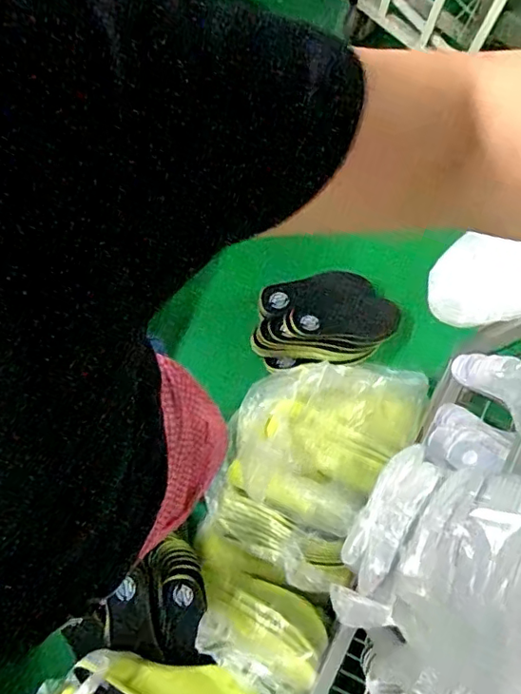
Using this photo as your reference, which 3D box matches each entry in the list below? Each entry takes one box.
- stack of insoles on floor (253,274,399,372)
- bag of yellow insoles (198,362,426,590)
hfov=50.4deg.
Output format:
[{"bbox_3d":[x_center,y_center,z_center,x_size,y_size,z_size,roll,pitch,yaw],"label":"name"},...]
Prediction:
[{"bbox_3d":[0.145,-0.063,1.247,0.326,0.074,0.208,-5,79,-2],"label":"stack of insoles on floor"},{"bbox_3d":[0.103,0.208,1.127,0.329,0.148,0.524,31,80,5],"label":"bag of yellow insoles"}]

